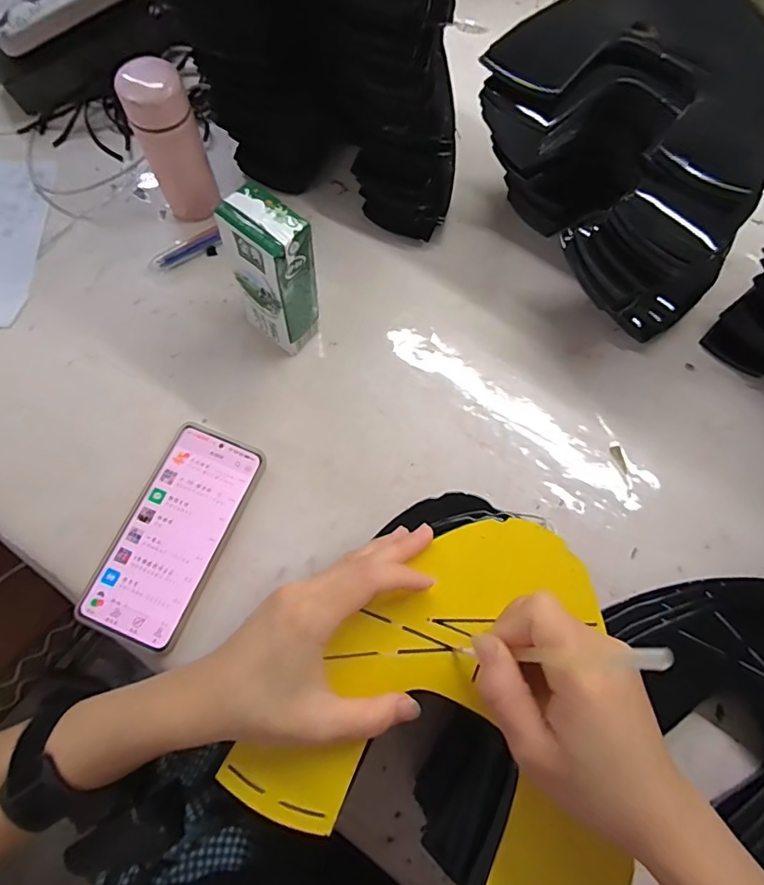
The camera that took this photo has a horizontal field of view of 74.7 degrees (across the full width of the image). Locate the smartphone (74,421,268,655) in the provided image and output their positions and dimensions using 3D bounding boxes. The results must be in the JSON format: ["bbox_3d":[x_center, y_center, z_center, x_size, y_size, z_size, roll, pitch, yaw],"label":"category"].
[{"bbox_3d":[-0.158,0.068,0.385,0.078,0.010,0.164,22,72,5],"label":"smartphone"}]

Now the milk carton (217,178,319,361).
[{"bbox_3d":[-0.084,-0.125,0.388,0.059,0.132,0.042,33,73,8],"label":"milk carton"}]

